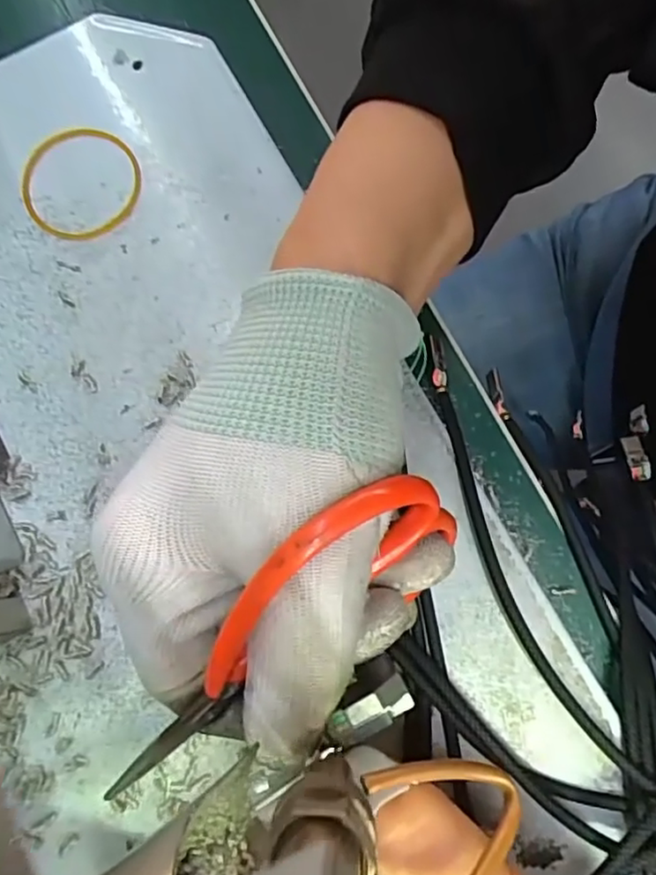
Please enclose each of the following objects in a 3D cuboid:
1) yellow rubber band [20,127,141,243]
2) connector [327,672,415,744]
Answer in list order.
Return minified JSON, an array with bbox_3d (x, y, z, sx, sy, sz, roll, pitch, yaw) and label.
[{"bbox_3d":[-0.096,-0.099,0.238,0.046,0.004,0.045,0,80,0],"label":"yellow rubber band"},{"bbox_3d":[0.012,0.074,0.165,0.024,0.006,0.010,-22,81,-20],"label":"connector"}]

